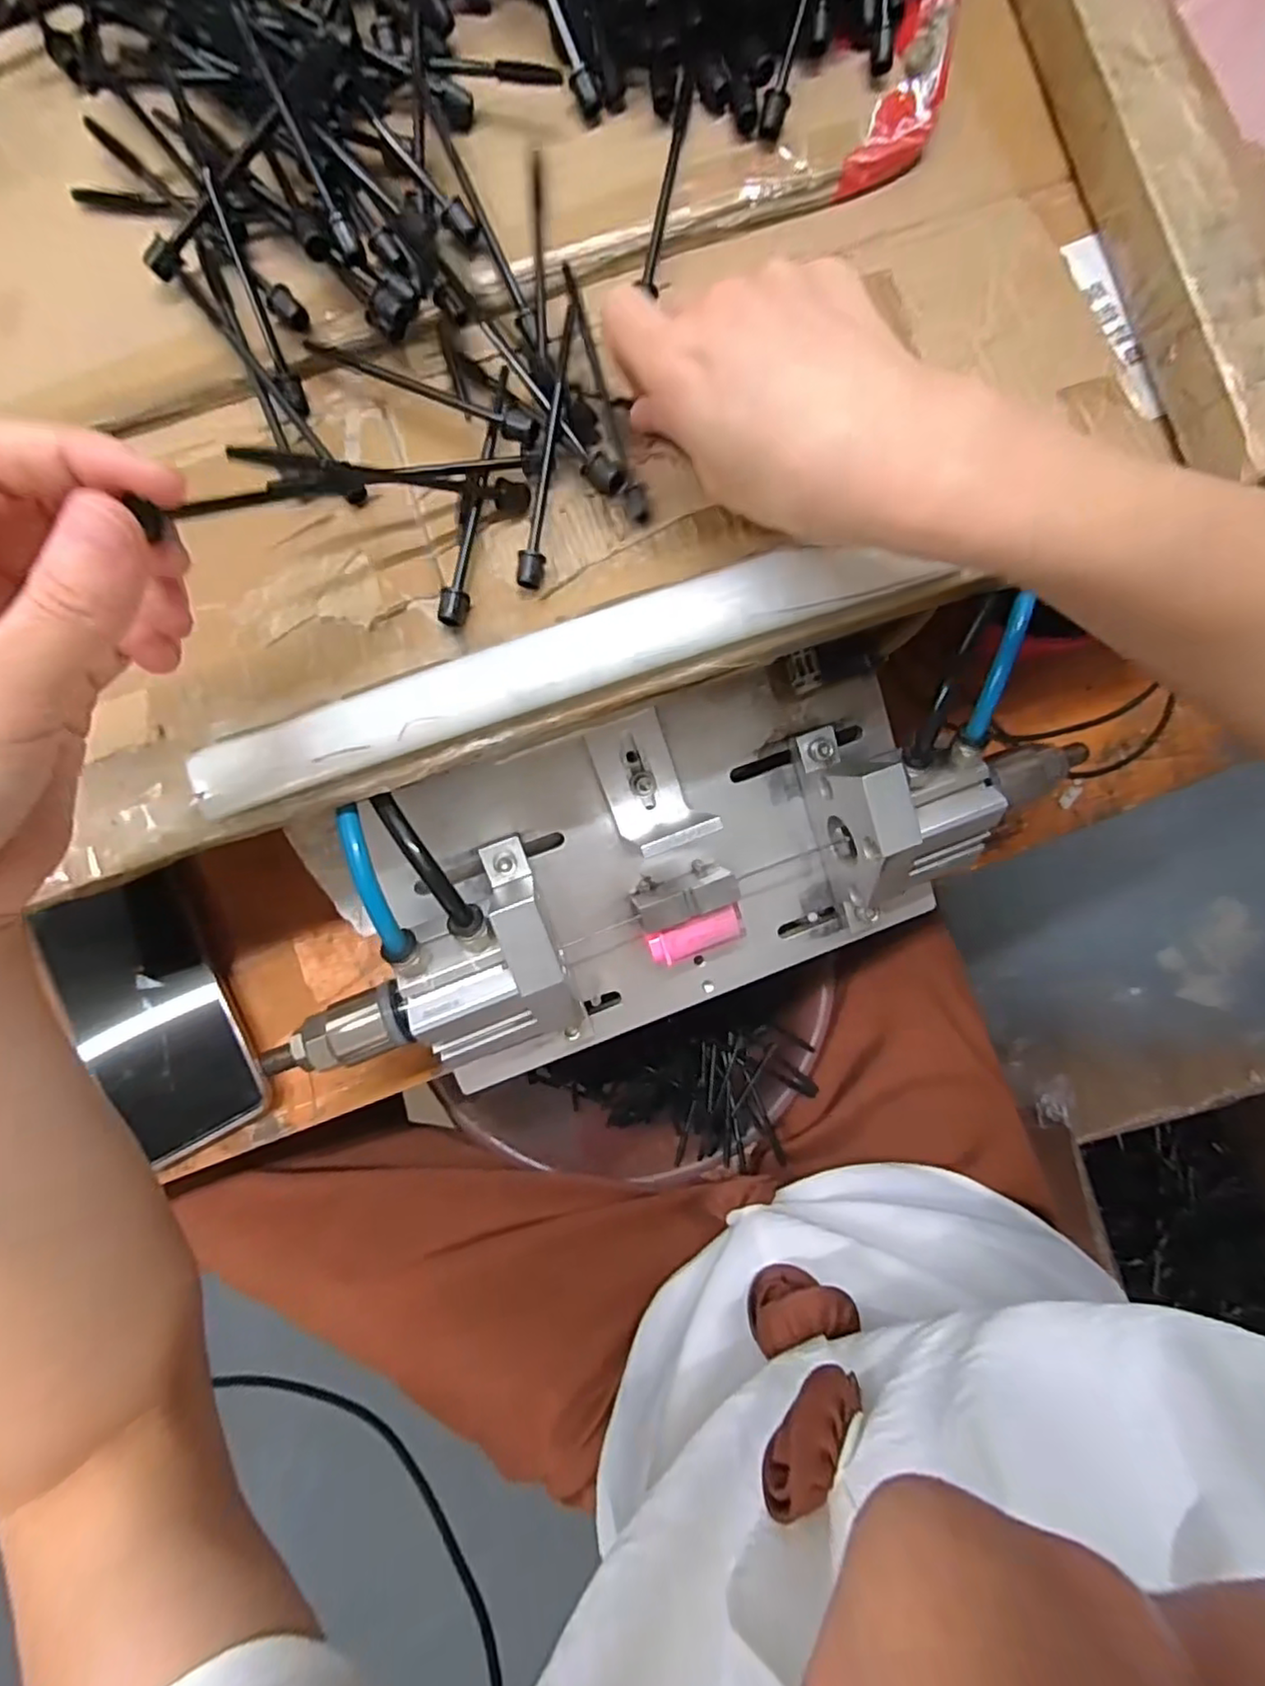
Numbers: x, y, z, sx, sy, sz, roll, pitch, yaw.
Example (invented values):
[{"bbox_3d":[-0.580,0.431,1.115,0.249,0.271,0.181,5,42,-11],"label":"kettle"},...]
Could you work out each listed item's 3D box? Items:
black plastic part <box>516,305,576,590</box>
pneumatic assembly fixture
[{"bbox_3d":[-0.031,-0.147,0.245,0.008,0.009,0.101,10,93,1],"label":"black plastic part"},{"bbox_3d":[0.040,-0.003,0.314,0.330,0.106,0.146,-20,80,-5],"label":"pneumatic assembly fixture"}]

